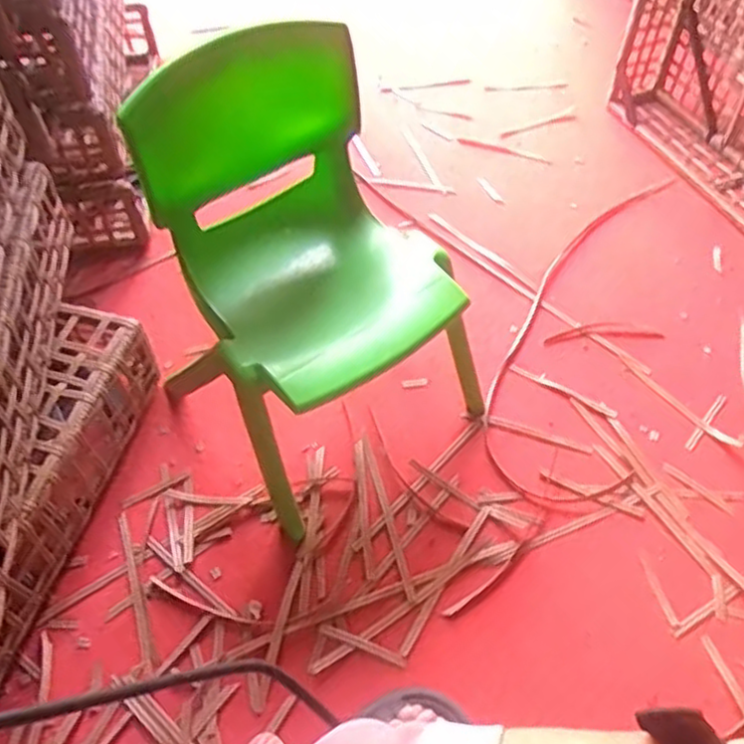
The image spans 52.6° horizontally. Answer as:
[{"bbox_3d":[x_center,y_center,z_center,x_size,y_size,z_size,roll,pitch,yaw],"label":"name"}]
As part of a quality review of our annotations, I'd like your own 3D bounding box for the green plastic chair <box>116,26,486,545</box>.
[{"bbox_3d":[-0.063,-0.108,0.877,0.322,0.476,0.261,-33,60,-21],"label":"green plastic chair"}]

